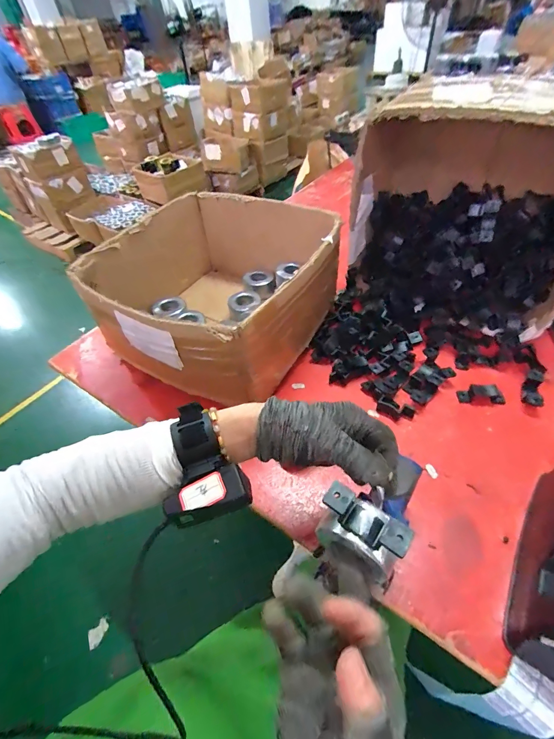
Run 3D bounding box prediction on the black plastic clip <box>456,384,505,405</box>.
[{"bbox_3d":[0.300,0.037,0.500,0.061,0.016,0.027,0,49,6],"label":"black plastic clip"}]

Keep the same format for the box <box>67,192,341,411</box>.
[{"bbox_3d":[-0.101,-0.133,0.582,0.349,0.178,0.356,21,54,22],"label":"box"}]

